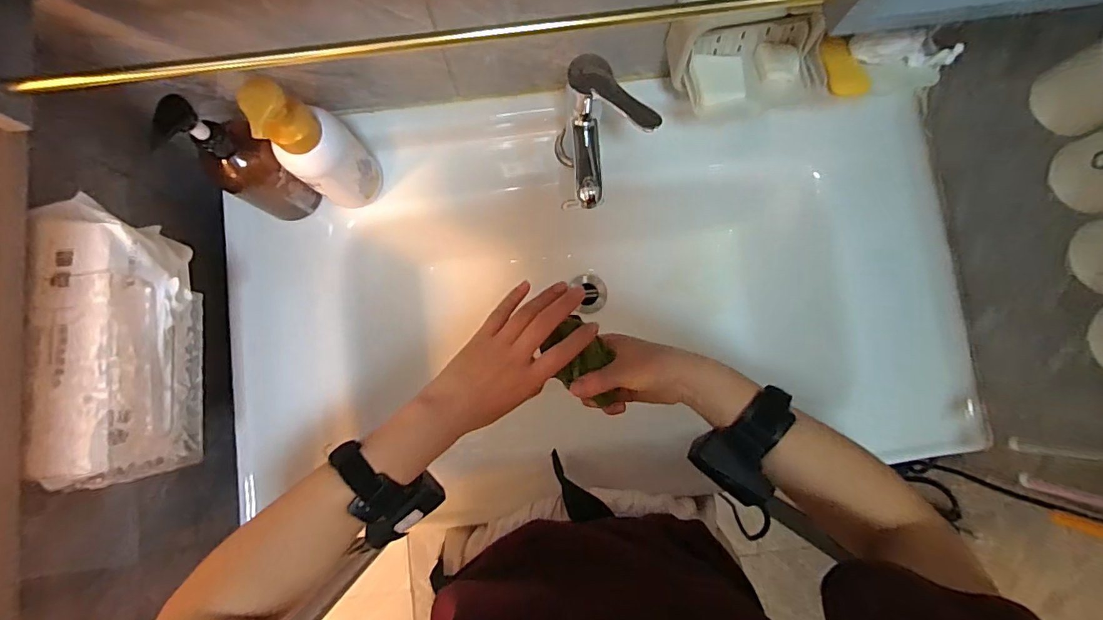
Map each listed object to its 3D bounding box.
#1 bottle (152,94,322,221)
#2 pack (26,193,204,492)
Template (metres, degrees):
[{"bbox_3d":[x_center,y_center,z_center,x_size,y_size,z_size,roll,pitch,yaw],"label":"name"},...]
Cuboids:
[{"bbox_3d":[-0.316,-0.147,0.523,0.060,0.204,0.066,32,85,2],"label":"bottle"},{"bbox_3d":[-0.379,0.028,0.443,0.073,0.107,0.237,-5,84,-1],"label":"pack"}]

